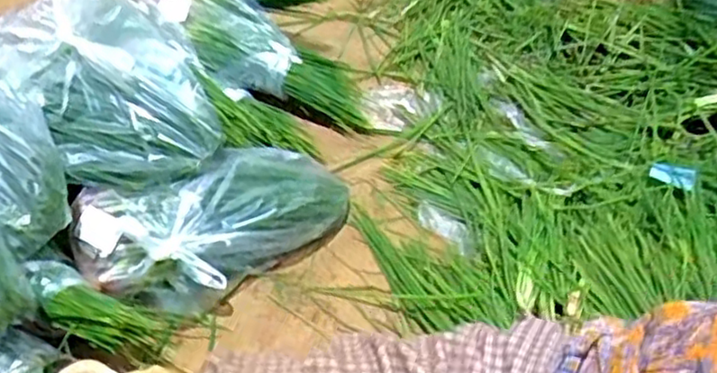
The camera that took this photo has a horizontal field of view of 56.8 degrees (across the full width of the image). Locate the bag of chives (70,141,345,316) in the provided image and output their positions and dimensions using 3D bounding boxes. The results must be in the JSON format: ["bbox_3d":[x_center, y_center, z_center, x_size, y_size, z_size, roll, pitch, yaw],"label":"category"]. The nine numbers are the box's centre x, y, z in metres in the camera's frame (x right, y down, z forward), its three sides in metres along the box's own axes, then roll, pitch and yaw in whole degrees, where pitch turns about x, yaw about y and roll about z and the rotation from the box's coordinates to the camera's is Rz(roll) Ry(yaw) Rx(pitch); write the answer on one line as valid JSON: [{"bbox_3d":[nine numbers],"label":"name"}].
[{"bbox_3d":[-0.219,0.068,1.078,0.428,0.143,0.205,-20,49,-18],"label":"bag of chives"}]

